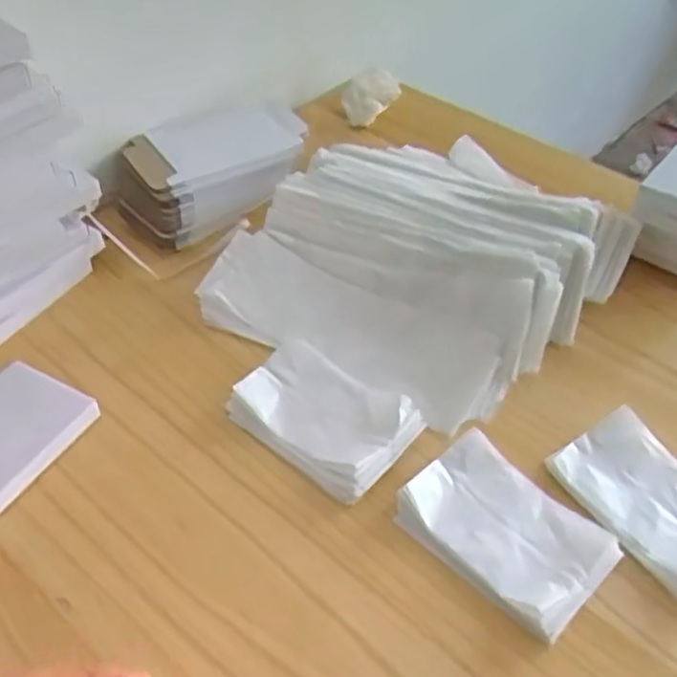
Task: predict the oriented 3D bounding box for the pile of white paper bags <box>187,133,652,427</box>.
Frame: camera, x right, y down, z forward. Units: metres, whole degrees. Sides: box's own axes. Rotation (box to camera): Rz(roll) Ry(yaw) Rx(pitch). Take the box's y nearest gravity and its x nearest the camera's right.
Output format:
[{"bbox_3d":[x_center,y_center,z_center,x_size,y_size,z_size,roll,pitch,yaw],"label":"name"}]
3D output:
[{"bbox_3d":[0.080,-0.084,0.643,0.288,0.082,0.326,28,52,27],"label":"pile of white paper bags"}]

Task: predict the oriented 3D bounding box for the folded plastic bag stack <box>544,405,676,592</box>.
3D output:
[{"bbox_3d":[0.219,0.112,0.494,0.087,0.026,0.128,-25,49,-22],"label":"folded plastic bag stack"}]

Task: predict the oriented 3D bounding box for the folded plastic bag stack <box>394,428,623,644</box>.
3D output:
[{"bbox_3d":[0.110,0.127,0.477,0.084,0.022,0.127,-35,53,-28],"label":"folded plastic bag stack"}]

